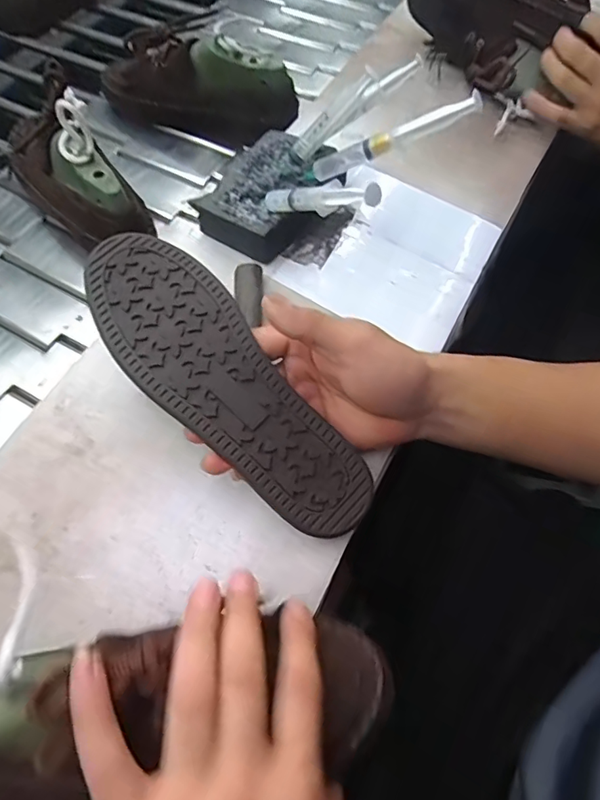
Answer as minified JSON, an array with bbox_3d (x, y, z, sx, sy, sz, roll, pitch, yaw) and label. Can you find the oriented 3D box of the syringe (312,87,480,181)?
[{"bbox_3d":[0.071,-0.203,0.402,0.142,0.018,0.011,-5,53,40],"label":"syringe"}]

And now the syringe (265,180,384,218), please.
[{"bbox_3d":[0.011,-0.152,0.387,0.015,0.017,0.130,-43,37,-21],"label":"syringe"}]

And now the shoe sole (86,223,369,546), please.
[{"bbox_3d":[-0.050,-0.012,0.330,0.079,0.021,0.241,-41,86,-20],"label":"shoe sole"}]

